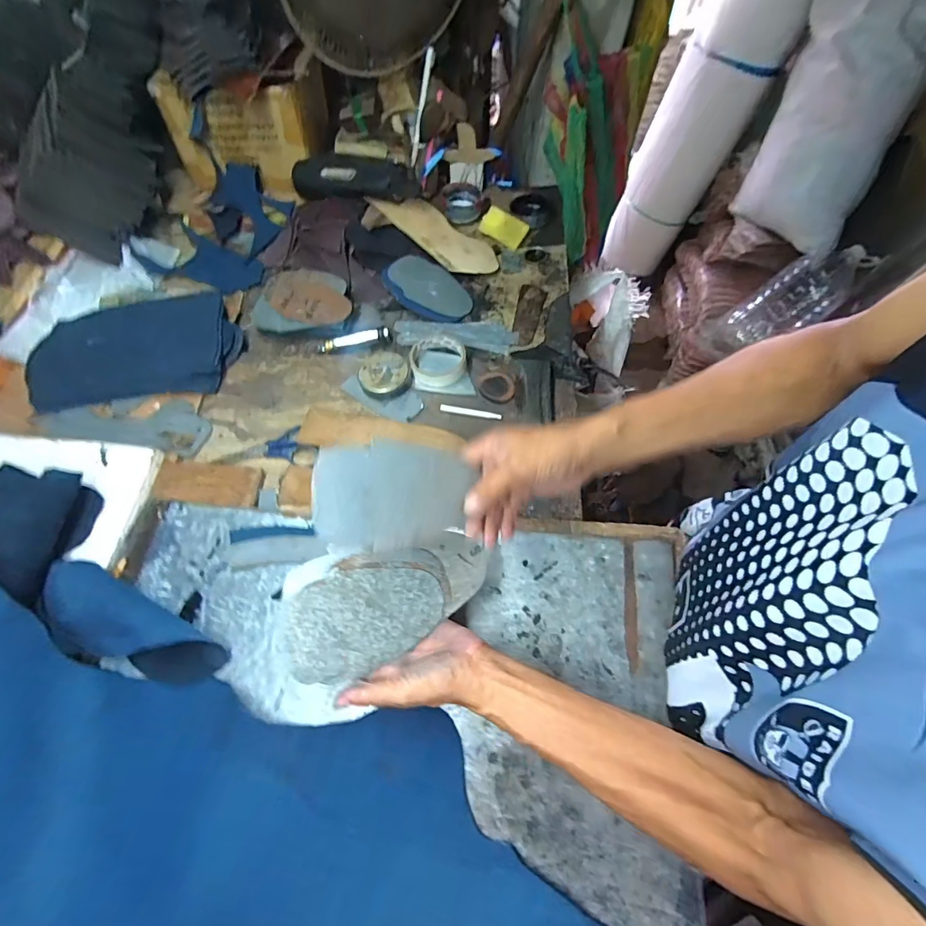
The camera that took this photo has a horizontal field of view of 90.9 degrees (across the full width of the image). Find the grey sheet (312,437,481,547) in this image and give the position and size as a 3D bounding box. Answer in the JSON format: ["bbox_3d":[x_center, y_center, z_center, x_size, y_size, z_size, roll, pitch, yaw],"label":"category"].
[{"bbox_3d":[-0.060,0.026,0.403,0.134,0.012,0.087,-1,93,-16],"label":"grey sheet"}]

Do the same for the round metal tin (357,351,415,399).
[{"bbox_3d":[-0.116,-0.133,0.690,0.072,0.025,0.076,0,63,0],"label":"round metal tin"}]

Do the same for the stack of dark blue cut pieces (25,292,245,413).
[{"bbox_3d":[-0.519,-0.194,0.704,0.311,0.075,0.179,-7,64,-3],"label":"stack of dark blue cut pieces"}]

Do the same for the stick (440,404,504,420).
[{"bbox_3d":[0.012,-0.074,0.662,0.090,0.004,0.011,10,70,8],"label":"stick"}]

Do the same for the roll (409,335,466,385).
[{"bbox_3d":[-0.039,-0.158,0.701,0.083,0.017,0.083,0,63,0],"label":"roll"}]

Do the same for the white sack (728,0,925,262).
[{"bbox_3d":[1.062,-0.993,1.263,0.309,0.711,0.212,-5,41,-3],"label":"white sack"}]

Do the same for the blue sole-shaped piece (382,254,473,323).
[{"bbox_3d":[-0.058,-0.295,0.783,0.150,0.015,0.092,36,74,-2],"label":"blue sole-shaped piece"}]

